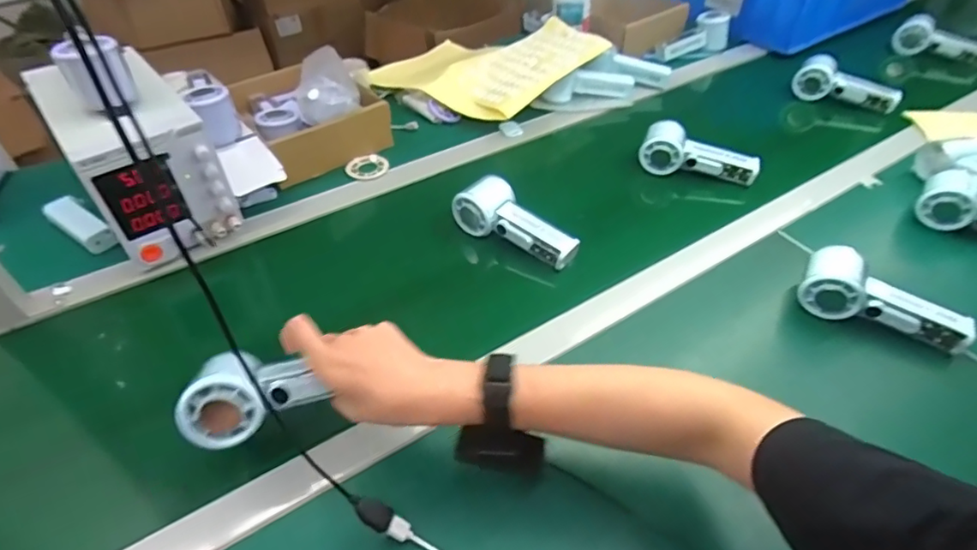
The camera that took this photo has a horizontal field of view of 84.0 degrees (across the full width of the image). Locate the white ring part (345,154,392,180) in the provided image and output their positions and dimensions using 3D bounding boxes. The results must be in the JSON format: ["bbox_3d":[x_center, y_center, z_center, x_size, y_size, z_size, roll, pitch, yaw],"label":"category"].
[{"bbox_3d":[-0.172,-0.153,0.769,0.059,0.008,0.059,-17,47,-16],"label":"white ring part"}]

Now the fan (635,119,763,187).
[{"bbox_3d":[0.285,-0.162,0.734,0.154,0.053,0.055,18,47,18],"label":"fan"}]

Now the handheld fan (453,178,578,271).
[{"bbox_3d":[0.035,-0.066,0.637,0.153,0.054,0.051,24,49,23],"label":"handheld fan"}]

